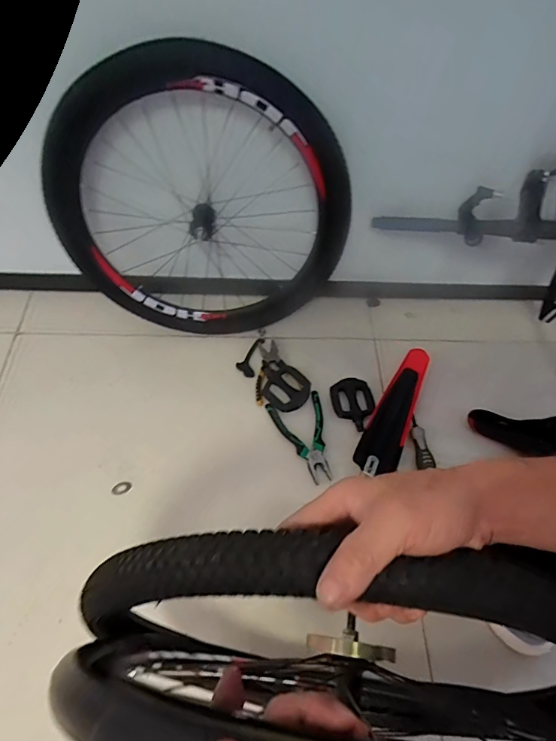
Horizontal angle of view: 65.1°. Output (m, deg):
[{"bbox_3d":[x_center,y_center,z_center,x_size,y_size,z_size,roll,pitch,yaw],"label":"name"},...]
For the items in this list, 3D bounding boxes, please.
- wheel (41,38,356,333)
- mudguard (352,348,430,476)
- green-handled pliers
[{"bbox_3d":[-0.130,-0.278,0.773,0.541,0.520,0.087,6,50,-9],"label":"wheel"},{"bbox_3d":[0.239,0.078,0.885,0.080,0.043,0.295,25,61,13],"label":"mudguard"},{"bbox_3d":[0.053,0.134,0.856,0.109,0.019,0.177,-14,60,-10],"label":"green-handled pliers"}]

